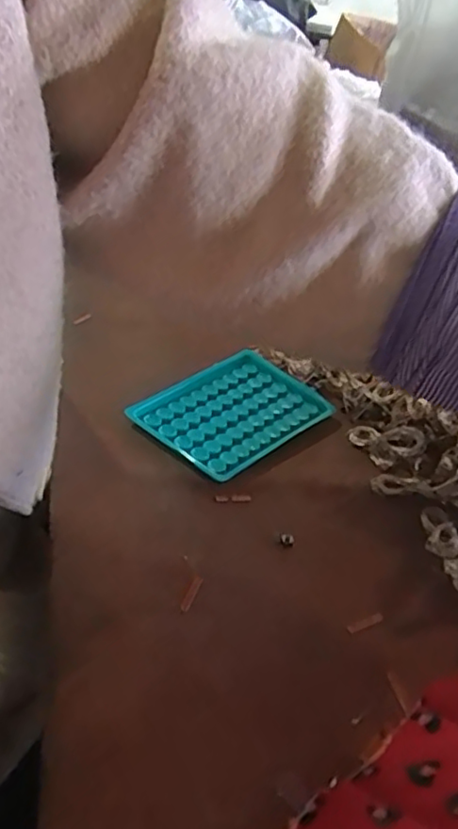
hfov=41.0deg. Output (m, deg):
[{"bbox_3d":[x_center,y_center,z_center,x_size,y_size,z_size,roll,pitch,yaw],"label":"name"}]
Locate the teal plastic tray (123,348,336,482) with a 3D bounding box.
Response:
[{"bbox_3d":[0.000,-0.005,0.452,0.098,0.015,0.128,30,39,30],"label":"teal plastic tray"}]

